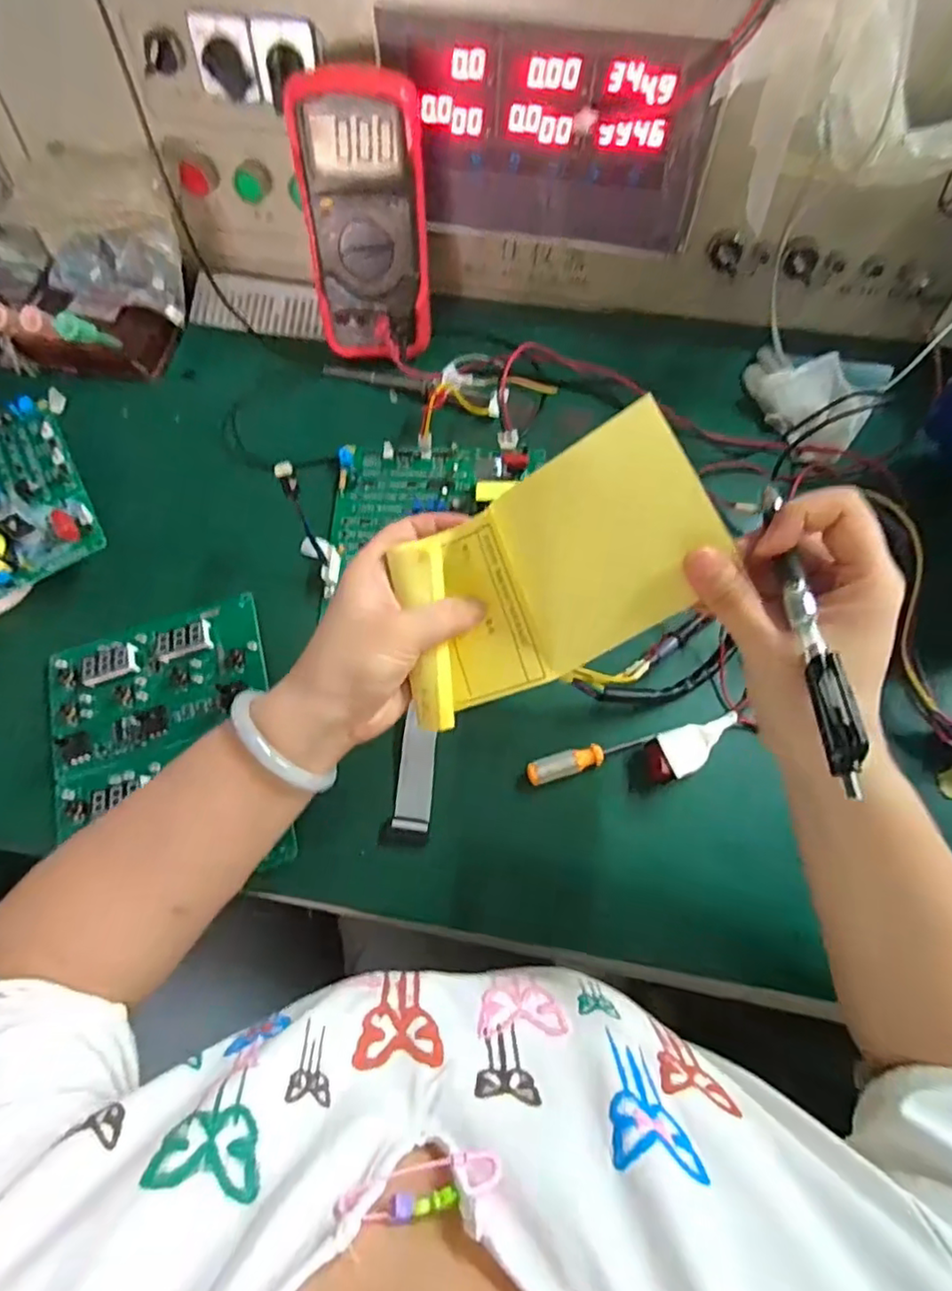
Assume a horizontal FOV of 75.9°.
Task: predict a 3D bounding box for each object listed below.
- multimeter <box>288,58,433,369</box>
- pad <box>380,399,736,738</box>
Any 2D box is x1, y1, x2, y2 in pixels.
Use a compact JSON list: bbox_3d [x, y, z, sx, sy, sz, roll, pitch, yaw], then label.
[{"bbox_3d":[-0.091,-0.342,0.504,0.100,0.196,0.042,2,46,4],"label":"multimeter"},{"bbox_3d":[0.034,-0.033,0.307,0.166,0.045,0.096,-27,102,24],"label":"pad"}]

